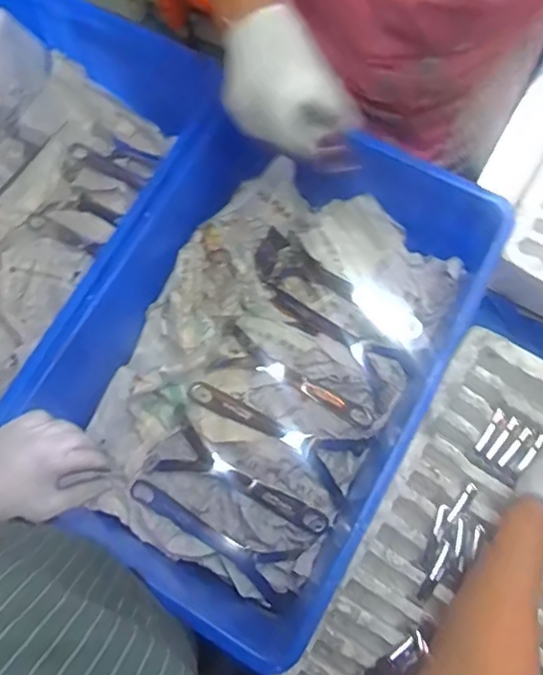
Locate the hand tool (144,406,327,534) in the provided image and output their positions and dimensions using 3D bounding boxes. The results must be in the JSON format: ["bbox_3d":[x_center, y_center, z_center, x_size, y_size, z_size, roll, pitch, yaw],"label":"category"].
[{"bbox_3d":[-0.037,0.171,0.660,0.215,0.026,0.071,29,75,7],"label":"hand tool"}]

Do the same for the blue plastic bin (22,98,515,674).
[{"bbox_3d":[-0.011,0.024,0.641,0.347,0.161,0.500,26,75,6],"label":"blue plastic bin"}]

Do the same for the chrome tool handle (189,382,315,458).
[{"bbox_3d":[-0.023,0.094,0.666,0.157,0.009,0.025,24,75,8],"label":"chrome tool handle"}]

